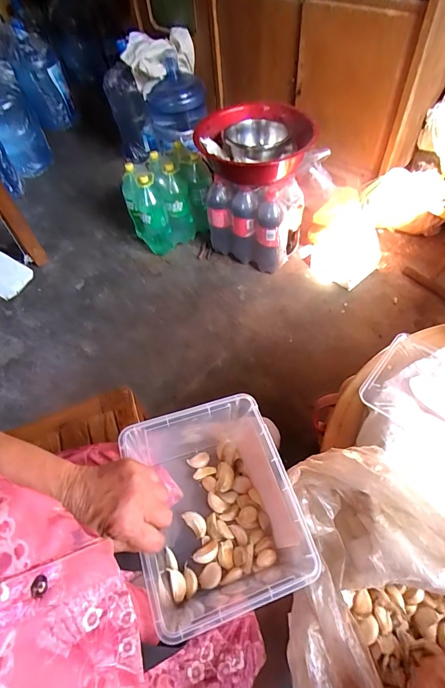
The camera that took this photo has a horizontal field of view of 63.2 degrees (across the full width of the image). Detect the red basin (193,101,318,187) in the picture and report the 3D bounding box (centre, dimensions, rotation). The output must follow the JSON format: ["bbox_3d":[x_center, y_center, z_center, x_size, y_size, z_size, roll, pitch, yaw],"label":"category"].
[{"bbox_3d":[0.100,-0.647,1.166,0.333,0.123,0.355,-2,57,3],"label":"red basin"}]

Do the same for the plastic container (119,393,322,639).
[{"bbox_3d":[-0.005,0.177,0.414,0.161,0.133,0.204,-17,57,-6],"label":"plastic container"}]

